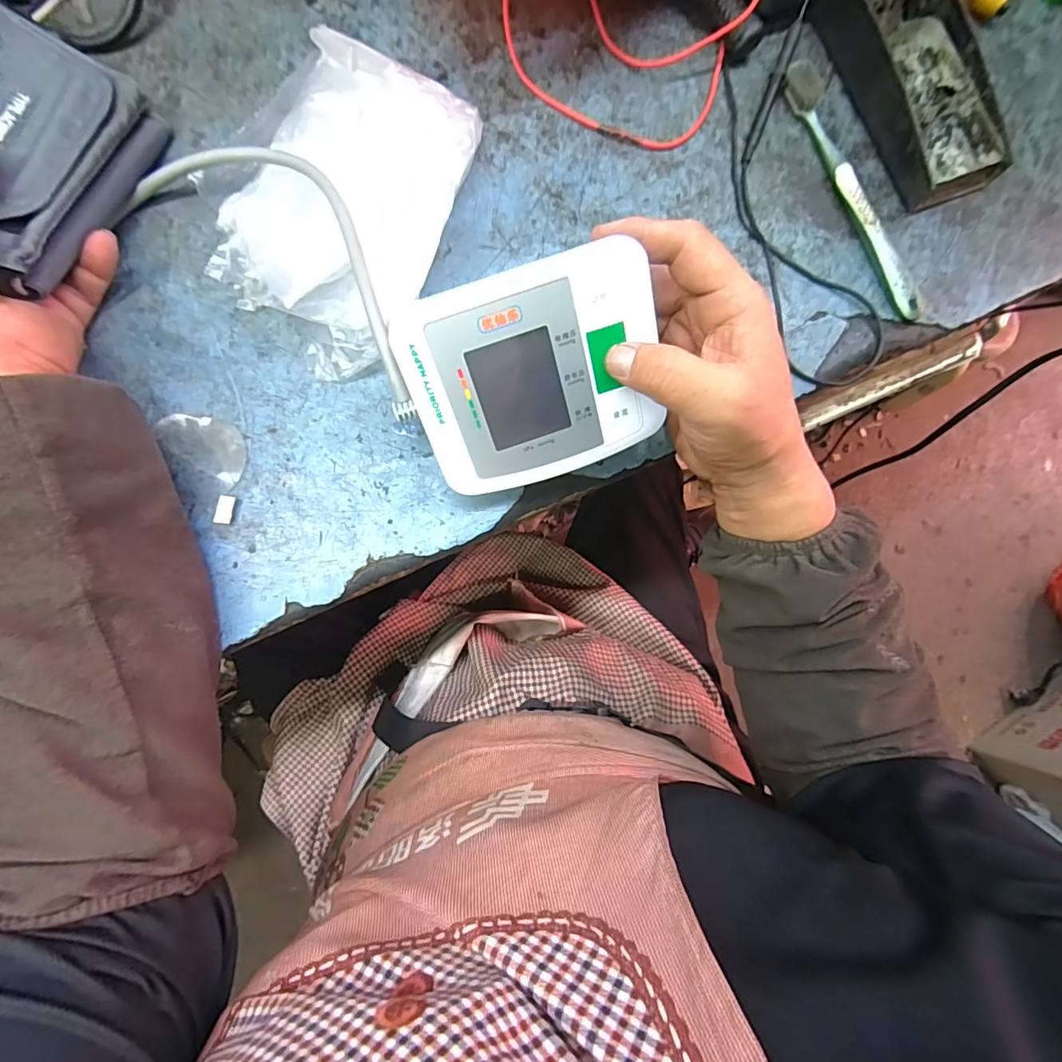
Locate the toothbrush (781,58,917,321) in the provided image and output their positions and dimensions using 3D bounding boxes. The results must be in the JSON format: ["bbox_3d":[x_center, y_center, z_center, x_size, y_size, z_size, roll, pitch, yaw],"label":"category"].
[{"bbox_3d":[0.217,-0.228,0.344,0.016,0.018,0.184,-24,86,-6],"label":"toothbrush"}]

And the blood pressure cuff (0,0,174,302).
[{"bbox_3d":[-0.281,-0.208,0.262,0.119,0.021,0.146,23,66,-30],"label":"blood pressure cuff"}]

